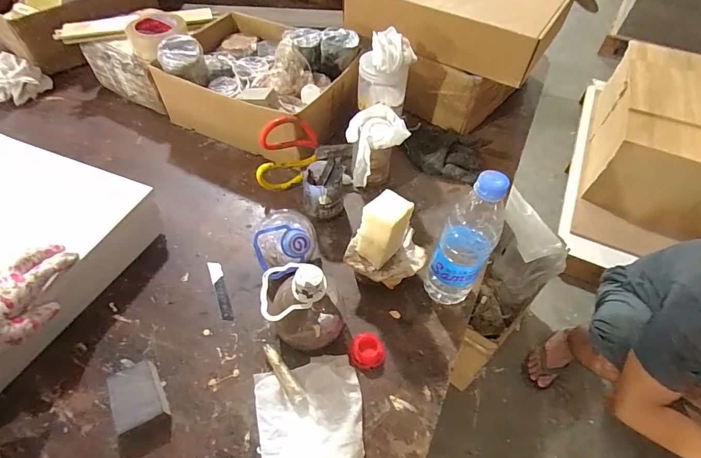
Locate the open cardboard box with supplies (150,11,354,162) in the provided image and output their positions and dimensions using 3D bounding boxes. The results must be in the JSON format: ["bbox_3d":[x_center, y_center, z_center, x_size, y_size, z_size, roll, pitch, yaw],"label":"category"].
[{"bbox_3d":[-0.176,-0.279,0.723,0.341,0.145,0.262,26,56,18],"label":"open cardboard box with supplies"}]

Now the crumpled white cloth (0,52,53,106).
[{"bbox_3d":[-0.719,-0.317,0.798,0.130,0.053,0.096,3,52,1],"label":"crumpled white cloth"}]

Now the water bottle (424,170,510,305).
[{"bbox_3d":[0.137,0.022,0.465,0.068,0.208,0.052,25,56,17],"label":"water bottle"}]

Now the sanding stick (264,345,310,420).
[{"bbox_3d":[-0.077,0.179,0.456,0.017,0.015,0.096,-27,58,-20],"label":"sanding stick"}]

